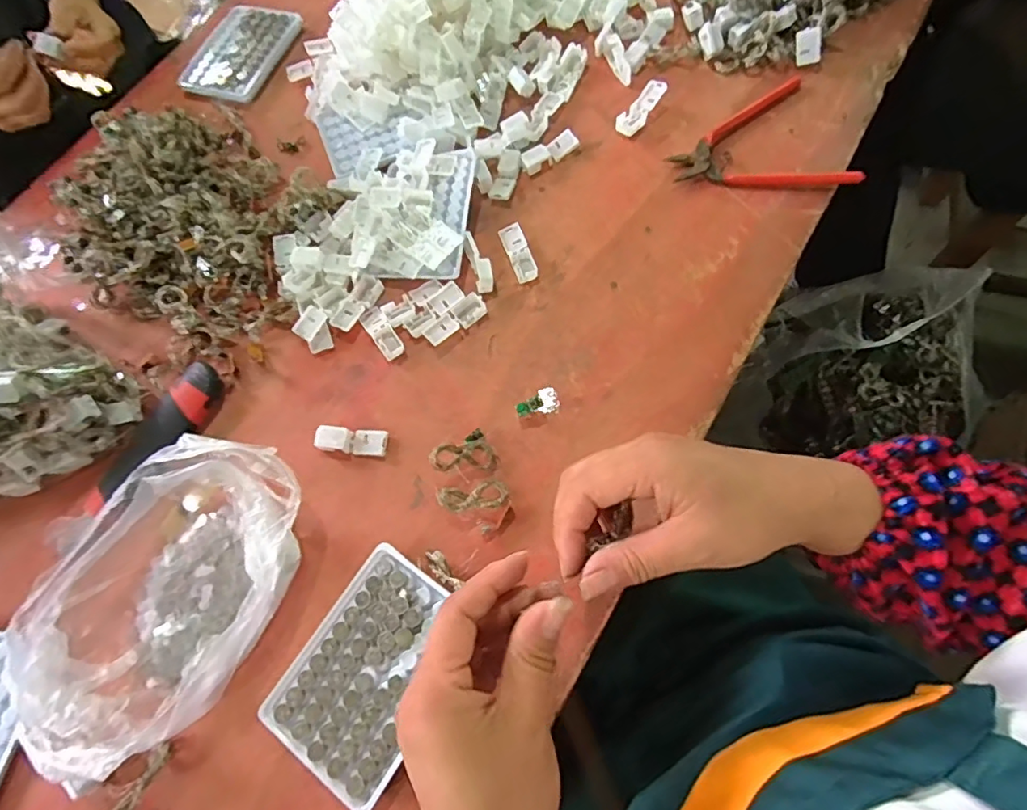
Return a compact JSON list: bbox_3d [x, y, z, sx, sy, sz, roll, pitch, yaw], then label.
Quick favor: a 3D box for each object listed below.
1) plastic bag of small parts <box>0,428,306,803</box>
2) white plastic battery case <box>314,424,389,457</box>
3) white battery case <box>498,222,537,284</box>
[{"bbox_3d":[-0.233,0.126,0.375,0.136,0.061,0.216,22,73,16],"label":"plastic bag of small parts"},{"bbox_3d":[-0.124,0.027,0.423,0.054,0.010,0.020,3,70,9],"label":"white plastic battery case"},{"bbox_3d":[0.004,-0.130,0.467,0.019,0.007,0.055,-21,68,-1],"label":"white battery case"}]

